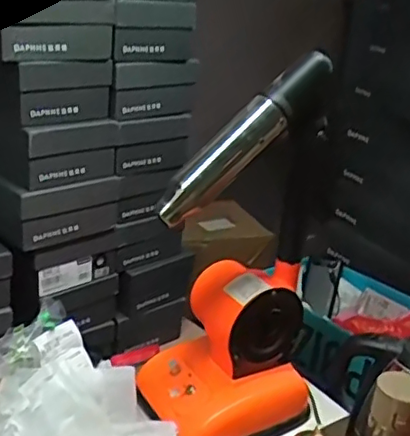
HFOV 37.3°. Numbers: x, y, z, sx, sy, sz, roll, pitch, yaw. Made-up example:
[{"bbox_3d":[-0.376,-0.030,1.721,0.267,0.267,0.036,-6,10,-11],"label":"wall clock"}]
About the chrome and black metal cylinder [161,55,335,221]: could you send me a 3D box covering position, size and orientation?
[{"bbox_3d":[0.049,-0.092,0.715,0.264,0.050,0.044,-45,36,-4],"label":"chrome and black metal cylinder"}]

